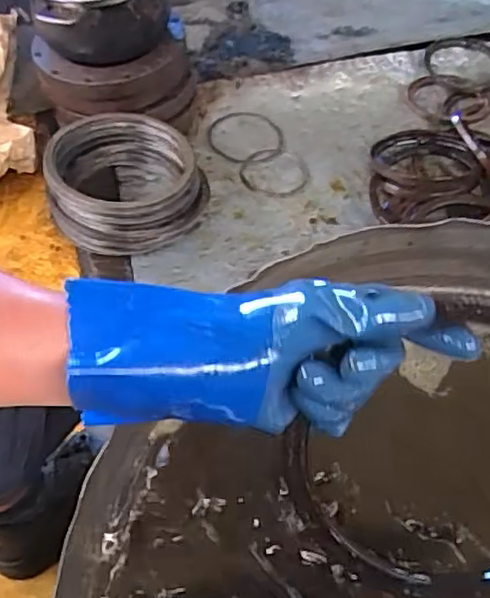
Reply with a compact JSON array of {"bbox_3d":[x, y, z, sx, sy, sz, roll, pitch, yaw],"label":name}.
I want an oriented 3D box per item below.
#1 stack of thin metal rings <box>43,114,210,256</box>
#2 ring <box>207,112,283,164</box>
[{"bbox_3d":[-0.173,-0.173,0.986,0.227,0.115,0.205,2,54,1],"label":"stack of thin metal rings"},{"bbox_3d":[0.002,-0.286,1.154,0.134,0.011,0.135,4,55,-6],"label":"ring"}]

